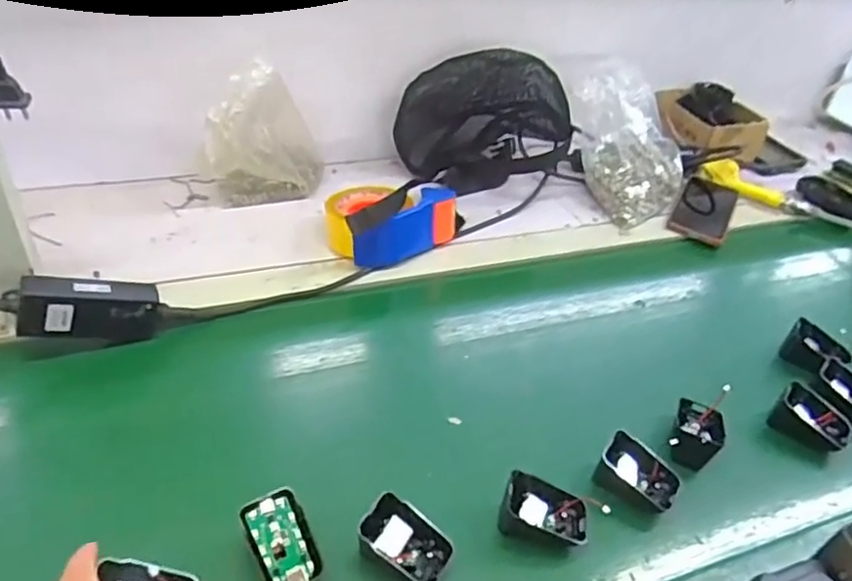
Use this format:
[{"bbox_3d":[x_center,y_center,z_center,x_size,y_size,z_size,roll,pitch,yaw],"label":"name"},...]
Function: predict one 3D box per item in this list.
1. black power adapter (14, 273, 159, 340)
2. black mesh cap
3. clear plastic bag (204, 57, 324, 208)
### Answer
[{"bbox_3d":[-0.312,0.018,0.592,0.113,0.049,0.029,5,33,-33],"label":"black power adapter"},{"bbox_3d":[0.086,-0.248,0.911,0.251,0.171,0.123,-2,37,-8],"label":"black mesh cap"},{"bbox_3d":[-0.203,-0.187,0.799,0.148,0.163,0.069,-8,38,-15],"label":"clear plastic bag"}]

